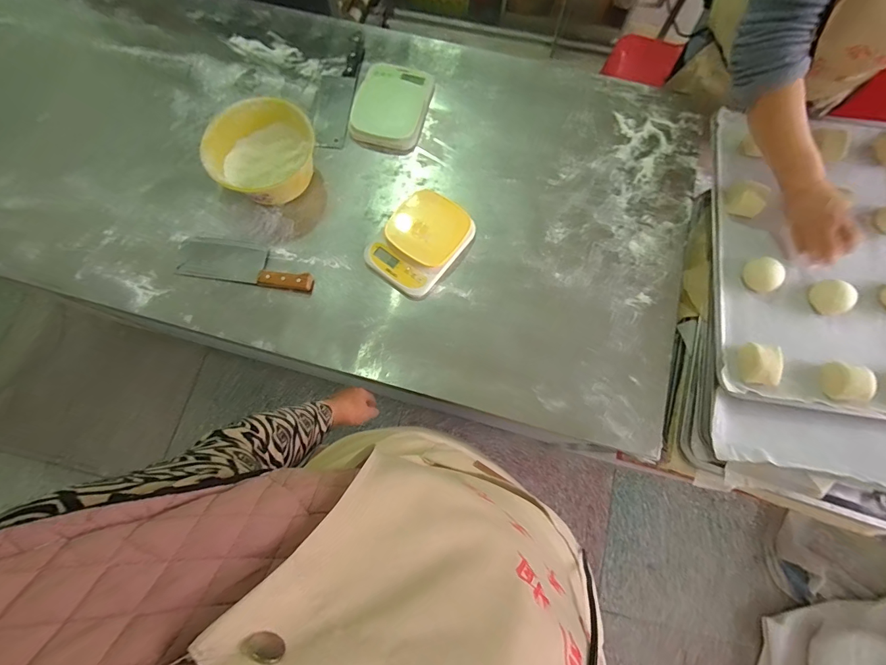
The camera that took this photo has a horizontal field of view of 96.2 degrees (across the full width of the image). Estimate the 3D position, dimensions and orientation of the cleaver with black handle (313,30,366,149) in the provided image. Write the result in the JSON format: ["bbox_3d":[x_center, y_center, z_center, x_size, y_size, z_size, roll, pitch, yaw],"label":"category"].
[{"bbox_3d":[-0.228,-0.535,0.869,0.078,0.017,0.301,8,76,2],"label":"cleaver with black handle"}]

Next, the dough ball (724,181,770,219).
[{"bbox_3d":[0.562,-0.247,0.731,0.047,0.047,0.061,-42,78,-9],"label":"dough ball"}]

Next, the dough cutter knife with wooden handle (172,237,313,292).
[{"bbox_3d":[-0.375,-0.134,0.761,0.261,0.025,0.080,10,76,3],"label":"dough cutter knife with wooden handle"}]

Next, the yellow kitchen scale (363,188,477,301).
[{"bbox_3d":[-0.045,-0.173,0.765,0.148,0.041,0.193,38,79,9],"label":"yellow kitchen scale"}]

